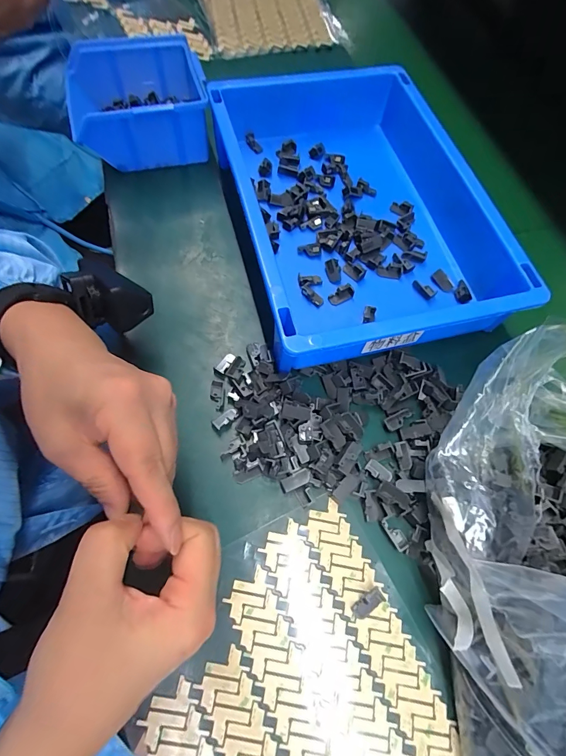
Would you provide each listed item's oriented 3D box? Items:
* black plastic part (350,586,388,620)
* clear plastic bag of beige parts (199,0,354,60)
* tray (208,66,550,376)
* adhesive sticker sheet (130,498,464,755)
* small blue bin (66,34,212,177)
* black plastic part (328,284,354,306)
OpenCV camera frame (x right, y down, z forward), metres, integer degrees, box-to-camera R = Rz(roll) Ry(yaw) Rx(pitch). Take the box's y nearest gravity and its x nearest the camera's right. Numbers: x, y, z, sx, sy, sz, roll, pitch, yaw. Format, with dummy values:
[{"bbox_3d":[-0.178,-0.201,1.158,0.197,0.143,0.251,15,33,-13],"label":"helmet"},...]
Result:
[{"bbox_3d":[0.057,0.150,0.251,0.024,0.004,0.011,-30,71,-18],"label":"black plastic part"},{"bbox_3d":[-0.024,-0.541,0.543,0.188,0.014,0.221,-15,70,-7],"label":"clear plastic bag of beige parts"},{"bbox_3d":[0.067,-0.162,0.350,0.217,0.066,0.306,-11,66,-11],"label":"tray"},{"bbox_3d":[0.019,0.216,0.217,0.173,0.010,0.241,-24,69,-16],"label":"adhesive sticker sheet"},{"bbox_3d":[-0.152,-0.285,0.396,0.132,0.066,0.120,-12,66,-11],"label":"small blue bin"},{"bbox_3d":[0.051,-0.074,0.334,0.022,0.008,0.013,-26,70,-17],"label":"black plastic part"}]

